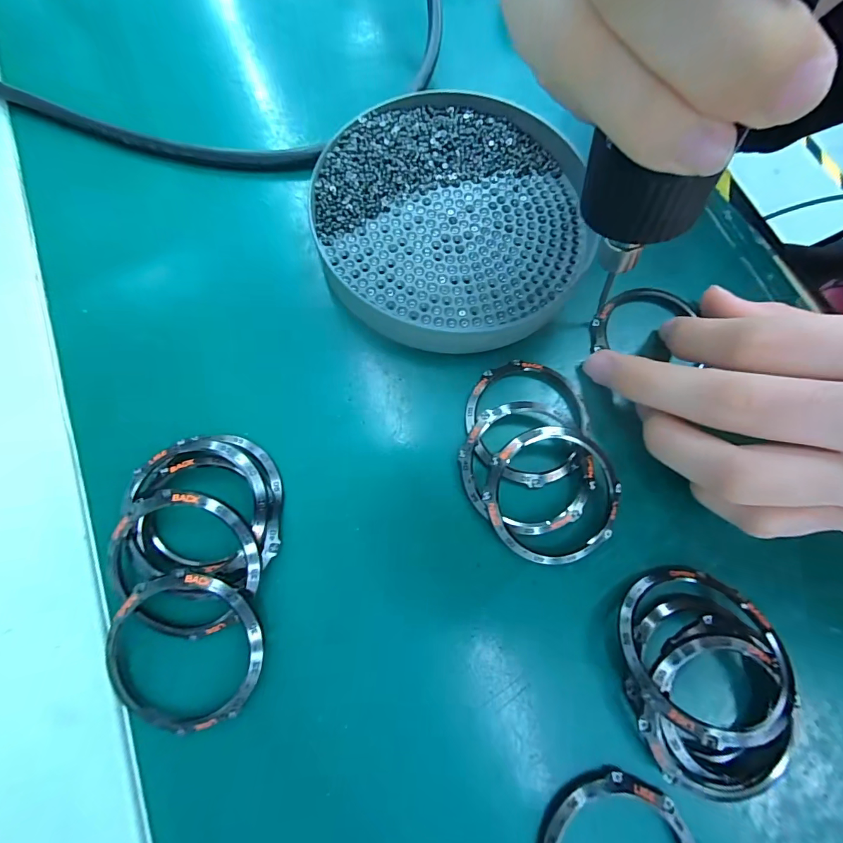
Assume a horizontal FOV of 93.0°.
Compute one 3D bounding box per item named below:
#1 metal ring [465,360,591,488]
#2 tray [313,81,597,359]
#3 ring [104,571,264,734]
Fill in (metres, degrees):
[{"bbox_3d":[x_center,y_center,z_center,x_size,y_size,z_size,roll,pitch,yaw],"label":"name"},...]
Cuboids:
[{"bbox_3d":[0.041,-0.001,0.152,0.047,0.005,0.047,0,75,-1],"label":"metal ring"},{"bbox_3d":[0.014,-0.085,0.166,0.112,0.017,0.113,0,75,-1],"label":"tray"},{"bbox_3d":[-0.071,0.070,0.121,0.045,0.012,0.045,0,75,-1],"label":"ring"}]

